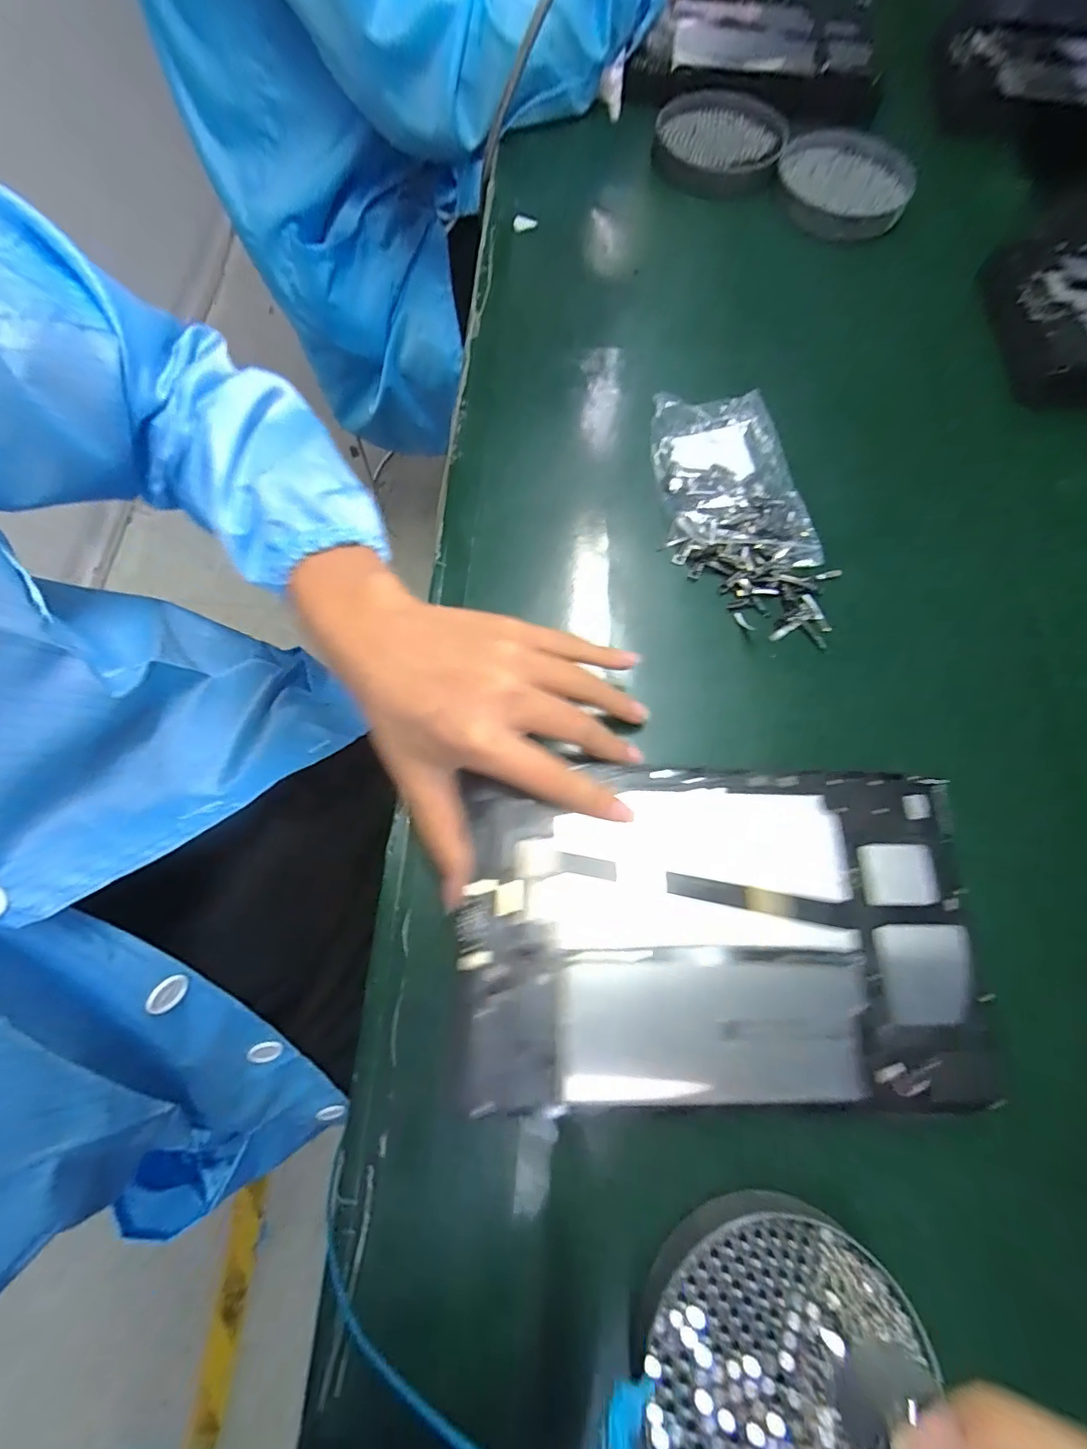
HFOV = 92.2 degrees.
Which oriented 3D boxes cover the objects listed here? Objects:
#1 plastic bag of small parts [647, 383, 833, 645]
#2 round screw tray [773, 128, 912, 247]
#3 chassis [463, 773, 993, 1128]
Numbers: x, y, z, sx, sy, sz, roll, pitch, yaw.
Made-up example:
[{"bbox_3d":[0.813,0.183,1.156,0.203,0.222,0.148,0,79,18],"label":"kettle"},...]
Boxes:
[{"bbox_3d":[0.127,-0.142,0.344,0.090,0.023,0.178,-3,72,-3],"label":"plastic bag of small parts"},{"bbox_3d":[0.267,-0.482,0.470,0.115,0.031,0.113,1,72,-2],"label":"round screw tray"},{"bbox_3d":[0.083,0.092,0.242,0.237,0.011,0.144,2,70,-2],"label":"chassis"}]

